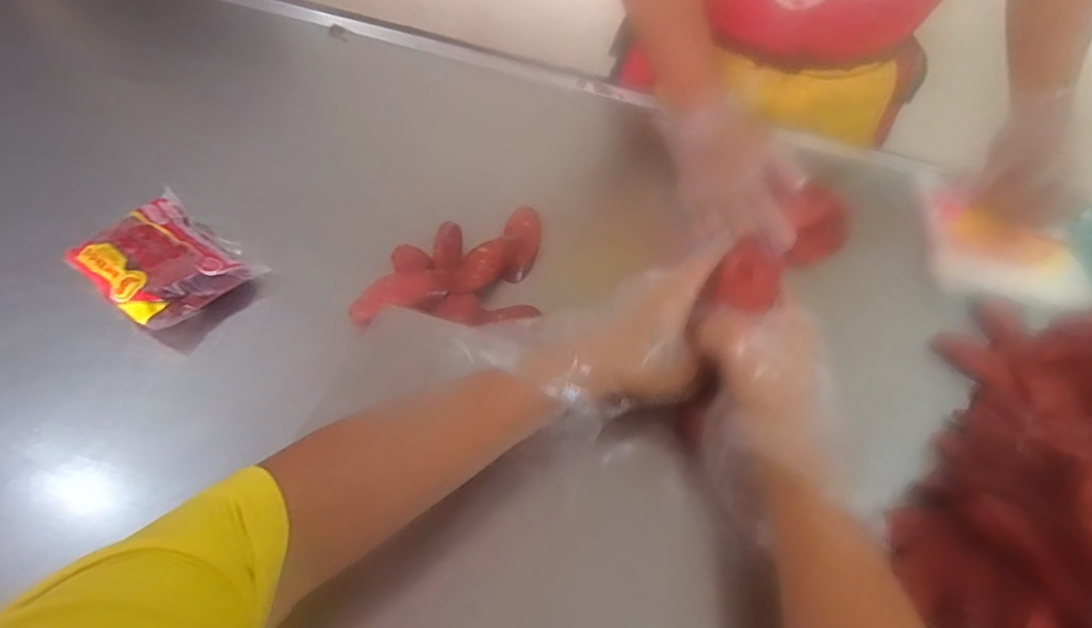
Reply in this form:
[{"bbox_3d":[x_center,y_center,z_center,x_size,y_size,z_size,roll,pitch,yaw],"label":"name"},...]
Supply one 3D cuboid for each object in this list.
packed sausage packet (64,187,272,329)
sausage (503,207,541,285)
[{"bbox_3d":[-0.362,-0.047,0.544,0.133,0.056,0.121,32,57,18],"label":"packed sausage packet"},{"bbox_3d":[-0.025,-0.080,0.627,0.037,0.030,0.099,2,53,-4],"label":"sausage"}]

